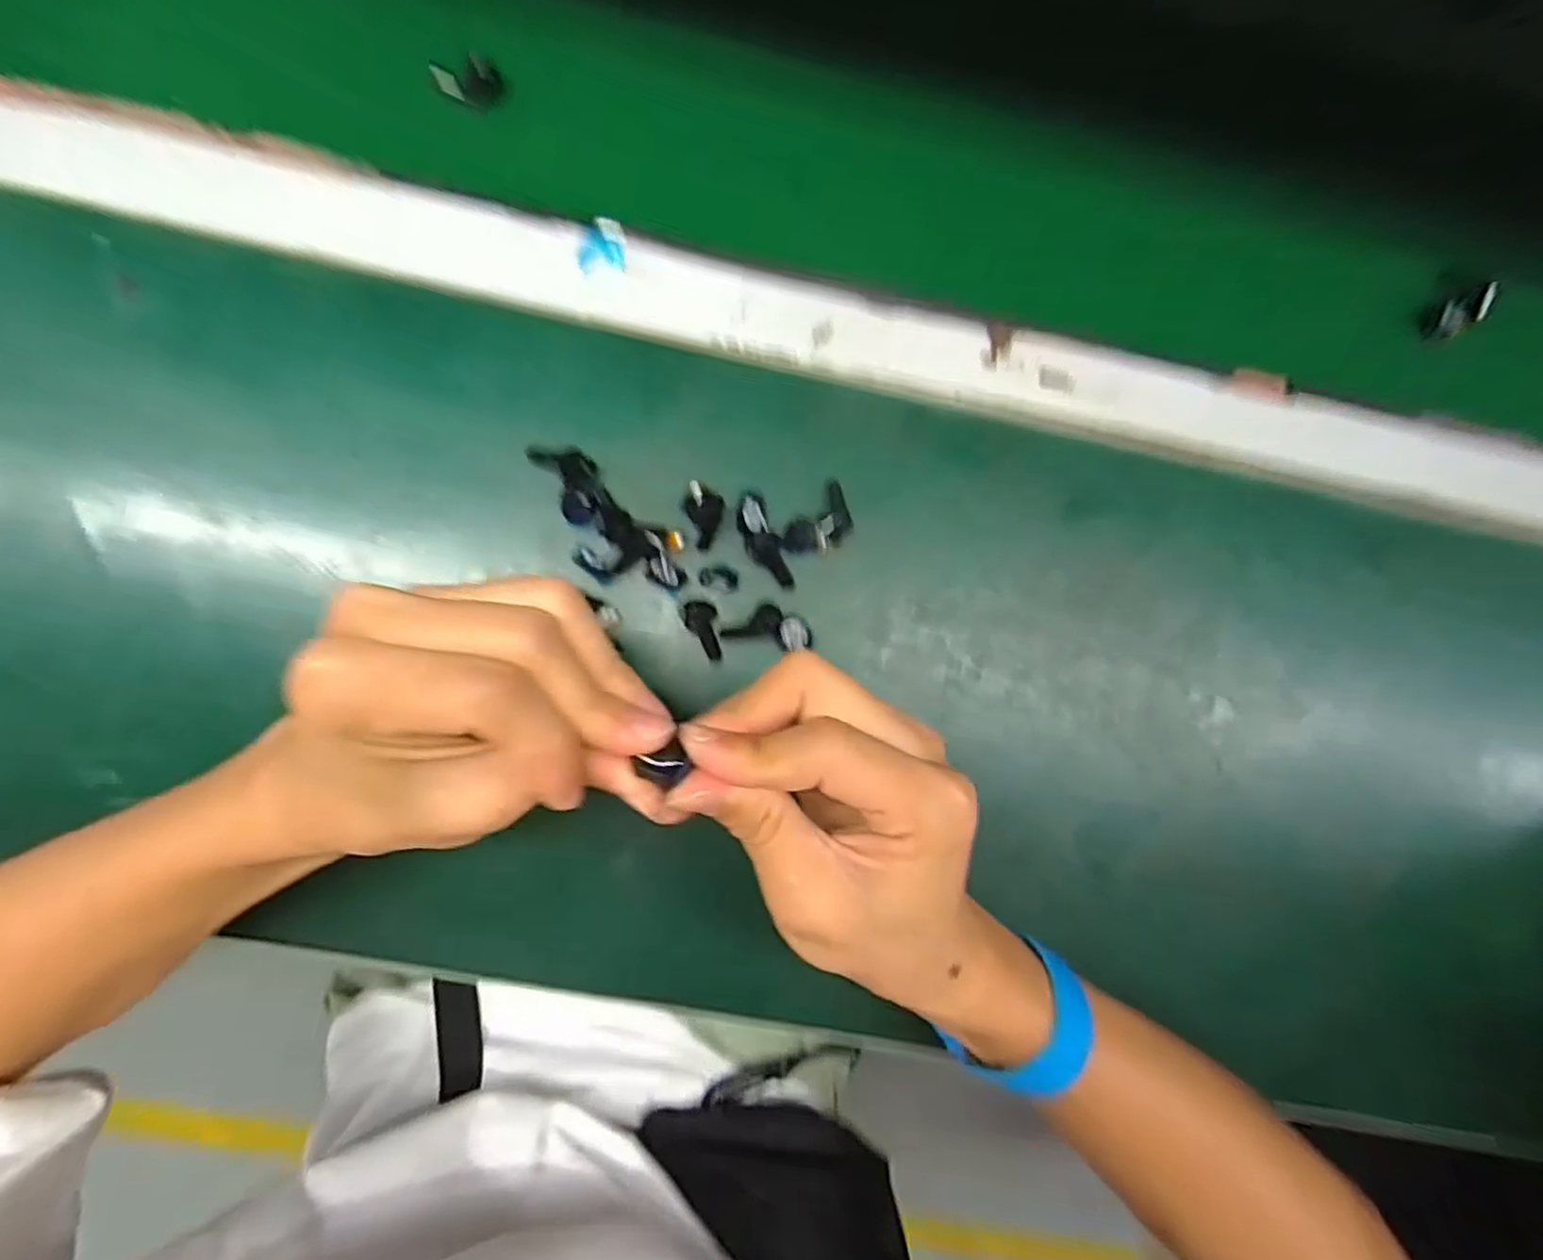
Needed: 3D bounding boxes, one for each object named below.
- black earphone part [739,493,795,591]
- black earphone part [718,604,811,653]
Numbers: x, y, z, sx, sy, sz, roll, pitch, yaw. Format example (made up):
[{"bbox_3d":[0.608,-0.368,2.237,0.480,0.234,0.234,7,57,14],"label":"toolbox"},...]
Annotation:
[{"bbox_3d":[-0.003,-0.040,0.321,0.016,0.007,0.045,-27,101,-6],"label":"black earphone part"},{"bbox_3d":[0.000,-0.002,0.316,0.039,0.011,0.017,13,85,-3],"label":"black earphone part"}]

